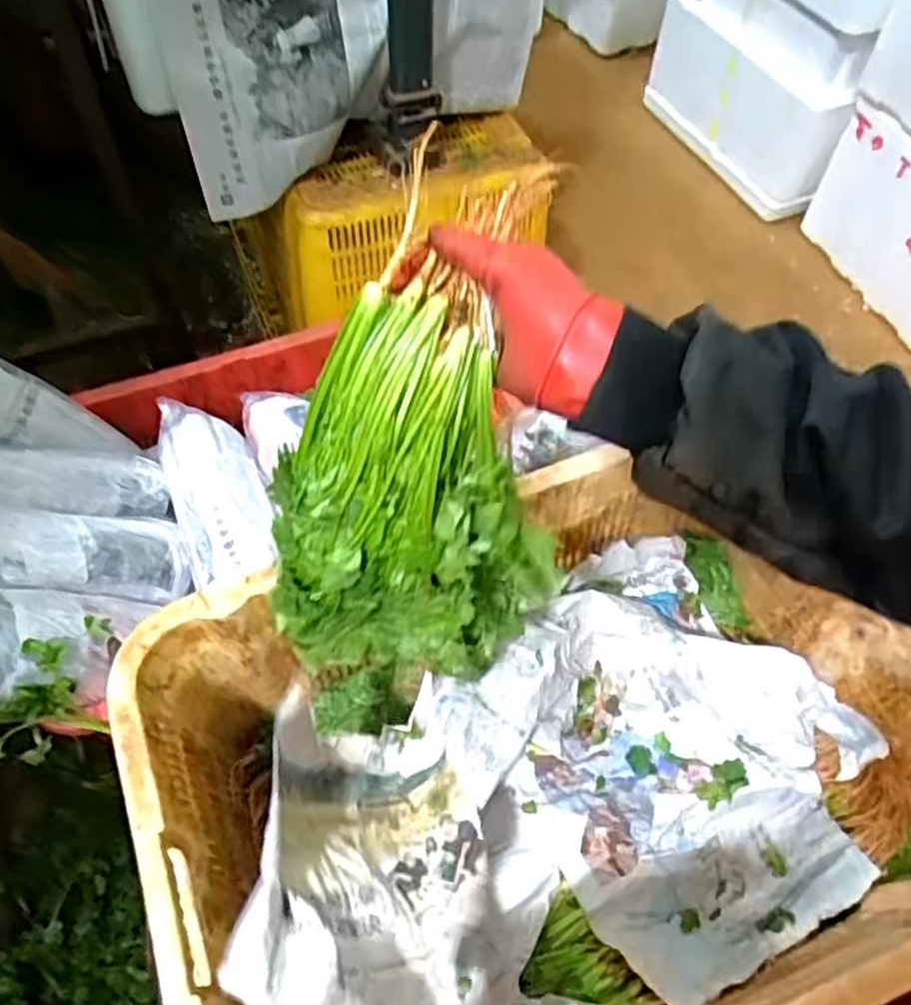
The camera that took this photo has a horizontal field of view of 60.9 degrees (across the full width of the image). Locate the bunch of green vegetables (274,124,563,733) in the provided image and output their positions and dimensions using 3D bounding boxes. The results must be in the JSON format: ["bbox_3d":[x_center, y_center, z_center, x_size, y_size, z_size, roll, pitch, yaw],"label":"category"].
[{"bbox_3d":[-0.026,0.007,0.502,0.175,0.396,0.113,9,41,4],"label":"bunch of green vegetables"}]

